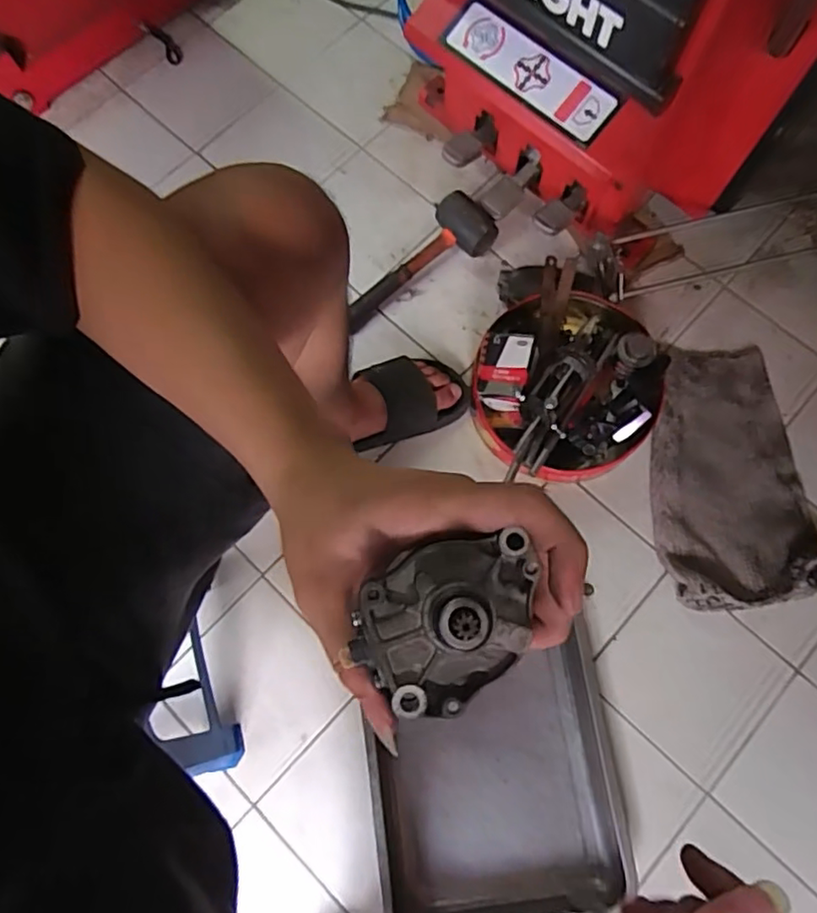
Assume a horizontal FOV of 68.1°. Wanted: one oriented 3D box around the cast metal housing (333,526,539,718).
[{"bbox_3d":[0.016,0.058,0.220,0.072,0.031,0.055,-41,78,-9],"label":"cast metal housing"}]

